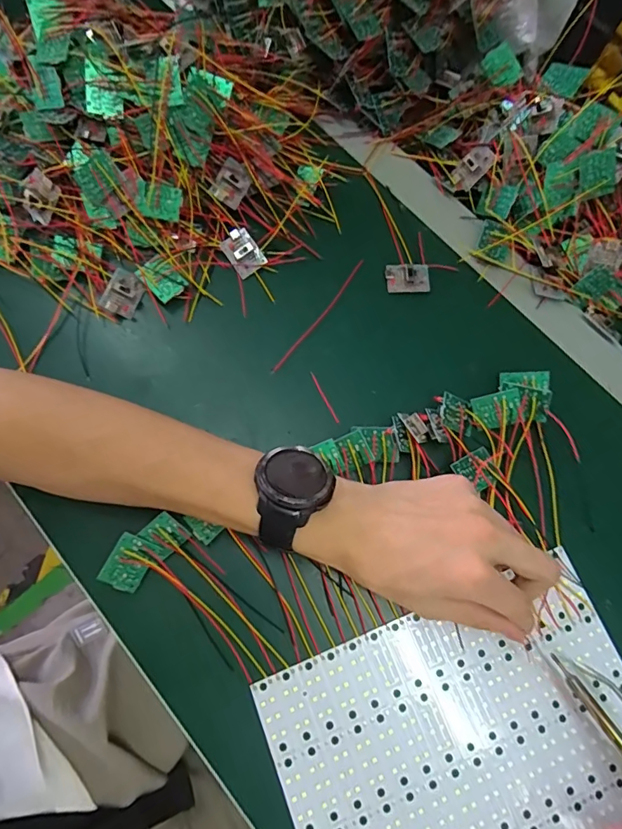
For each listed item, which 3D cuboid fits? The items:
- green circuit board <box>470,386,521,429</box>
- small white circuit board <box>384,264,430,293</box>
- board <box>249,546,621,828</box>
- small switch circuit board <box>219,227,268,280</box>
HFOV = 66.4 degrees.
[{"bbox_3d":[0.143,-0.004,0.364,0.034,0.004,0.026,-17,92,15],"label":"green circuit board"},{"bbox_3d":[0.082,-0.115,0.402,0.037,0.006,0.025,-2,73,-2],"label":"small white circuit board"},{"bbox_3d":[0.110,0.233,0.299,0.235,0.004,0.213,-21,75,-8],"label":"board"},{"bbox_3d":[-0.057,-0.136,0.394,0.028,0.012,0.035,-35,77,-11],"label":"small switch circuit board"}]

